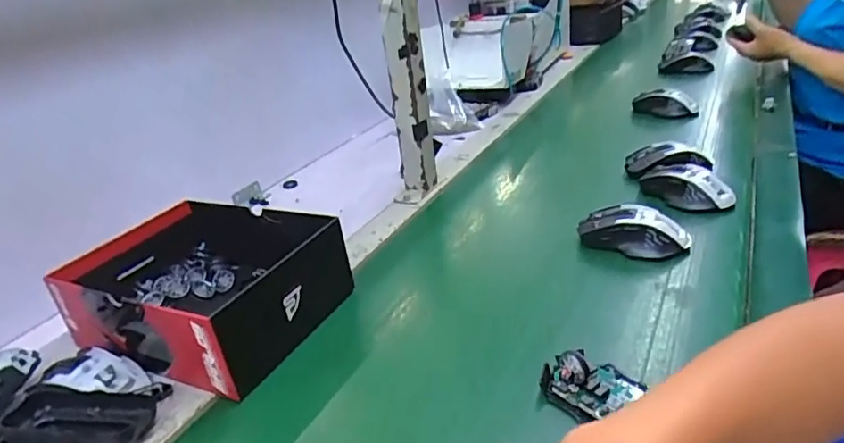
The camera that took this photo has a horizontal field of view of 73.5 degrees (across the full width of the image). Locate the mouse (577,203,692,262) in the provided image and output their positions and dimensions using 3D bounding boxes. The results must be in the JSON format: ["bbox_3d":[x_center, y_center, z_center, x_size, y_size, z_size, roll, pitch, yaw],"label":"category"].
[{"bbox_3d":[0.233,0.011,0.629,0.116,0.041,0.057,7,30,28],"label":"mouse"}]

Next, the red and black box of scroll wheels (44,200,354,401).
[{"bbox_3d":[-0.231,0.064,0.599,0.254,0.087,0.192,8,30,29],"label":"red and black box of scroll wheels"}]

